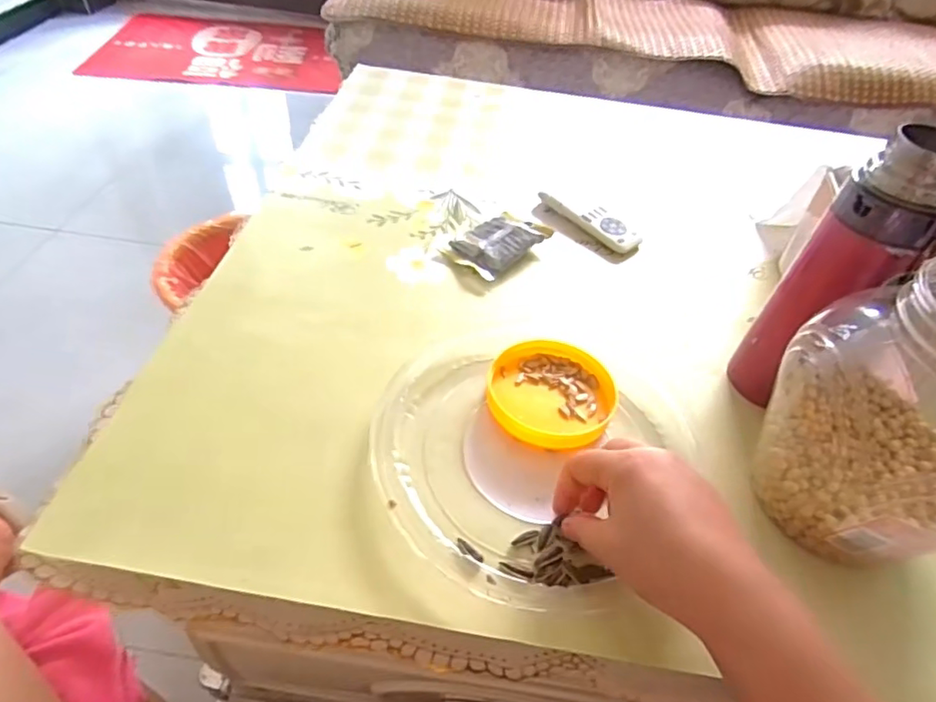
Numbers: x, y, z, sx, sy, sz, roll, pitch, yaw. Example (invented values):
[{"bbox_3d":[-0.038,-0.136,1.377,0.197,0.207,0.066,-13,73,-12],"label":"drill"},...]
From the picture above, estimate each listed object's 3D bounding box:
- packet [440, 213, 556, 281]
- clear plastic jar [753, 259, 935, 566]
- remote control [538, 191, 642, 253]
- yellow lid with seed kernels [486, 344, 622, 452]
[{"bbox_3d":[0.027,-0.112,0.584,0.070,0.018,0.101,36,53,24],"label":"packet"},{"bbox_3d":[0.265,0.038,0.353,0.119,0.175,0.121,3,47,-4],"label":"clear plastic jar"},{"bbox_3d":[0.133,-0.145,0.623,0.045,0.012,0.116,-28,57,-28],"label":"remote control"},{"bbox_3d":[0.065,0.033,0.447,0.097,0.014,0.088,11,47,3],"label":"yellow lid with seed kernels"}]

